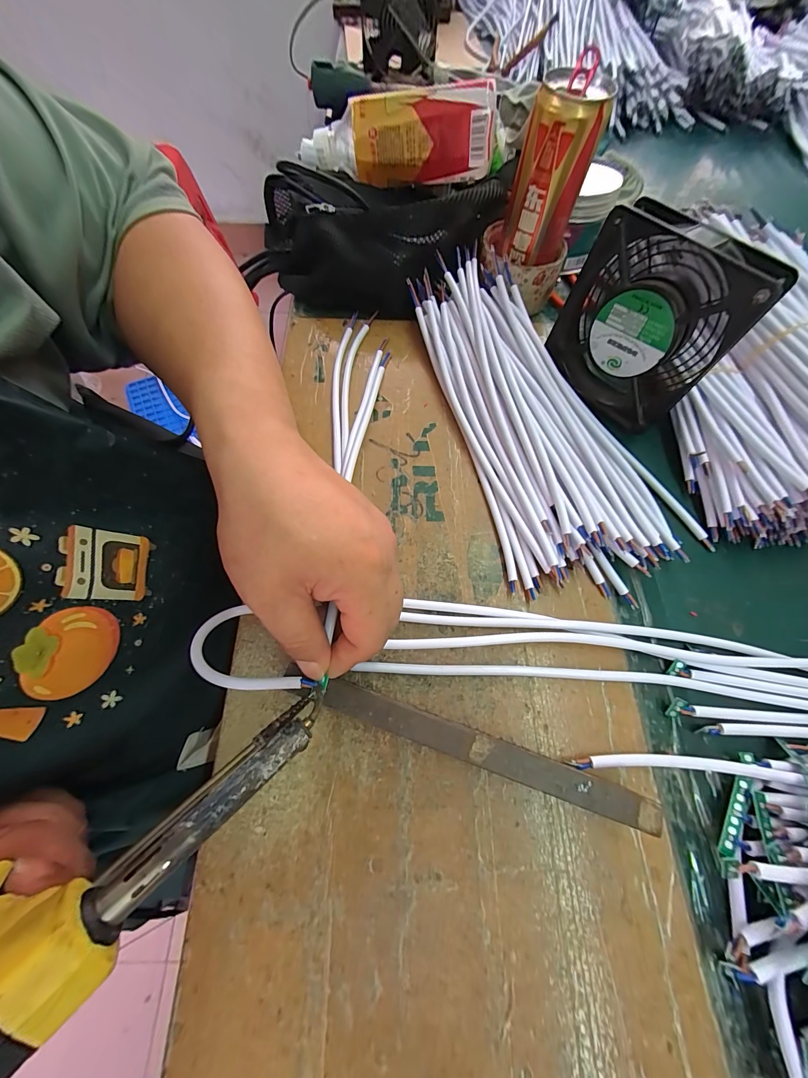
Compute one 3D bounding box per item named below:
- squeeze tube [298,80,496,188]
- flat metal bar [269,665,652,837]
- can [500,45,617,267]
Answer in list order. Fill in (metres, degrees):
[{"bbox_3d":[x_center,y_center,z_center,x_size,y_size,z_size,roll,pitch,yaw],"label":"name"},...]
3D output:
[{"bbox_3d":[-0.007,-0.405,0.351,0.184,0.062,0.049,2,68,1],"label":"squeeze tube"},{"bbox_3d":[0.031,0.108,0.186,0.199,0.007,0.016,18,70,7],"label":"flat metal bar"},{"bbox_3d":[0.121,-0.301,0.295,0.055,0.117,0.049,23,70,9],"label":"can"}]

